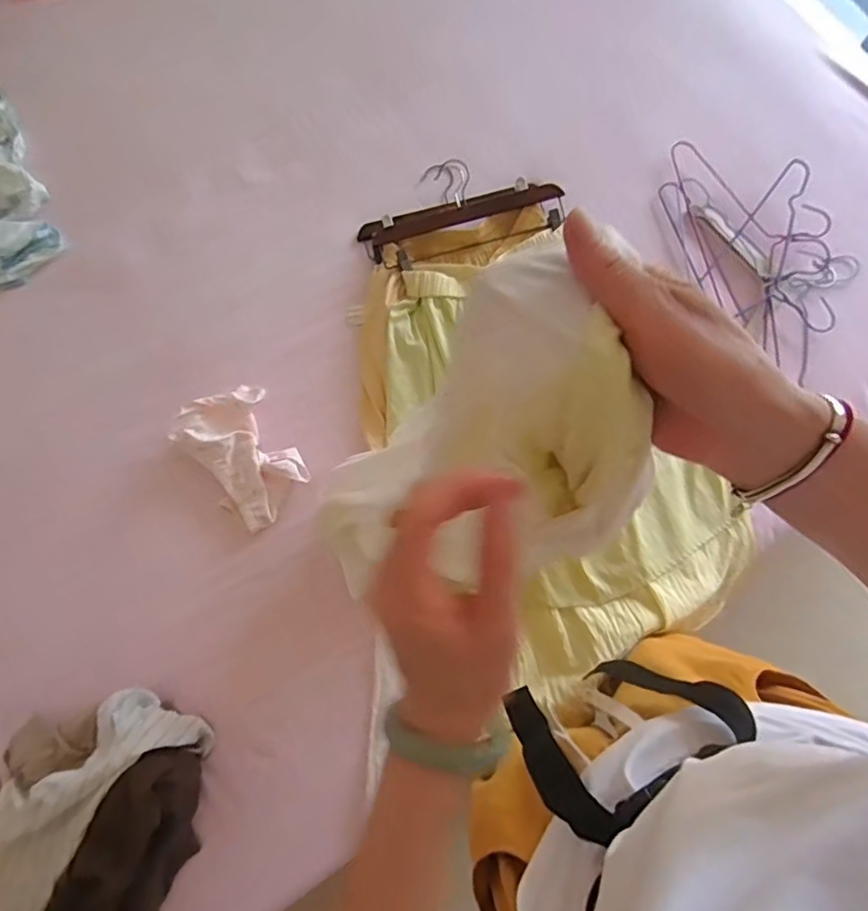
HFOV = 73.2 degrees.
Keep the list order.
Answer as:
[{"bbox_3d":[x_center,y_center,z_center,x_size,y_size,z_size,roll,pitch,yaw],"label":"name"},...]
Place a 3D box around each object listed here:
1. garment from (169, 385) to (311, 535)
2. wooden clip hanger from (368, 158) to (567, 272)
[{"bbox_3d":[-0.283,-0.001,0.874,0.131,0.033,0.205,-34,81,-5],"label":"garment"},{"bbox_3d":[0.046,-0.397,0.947,0.304,0.033,0.159,-18,80,-2],"label":"wooden clip hanger"}]

